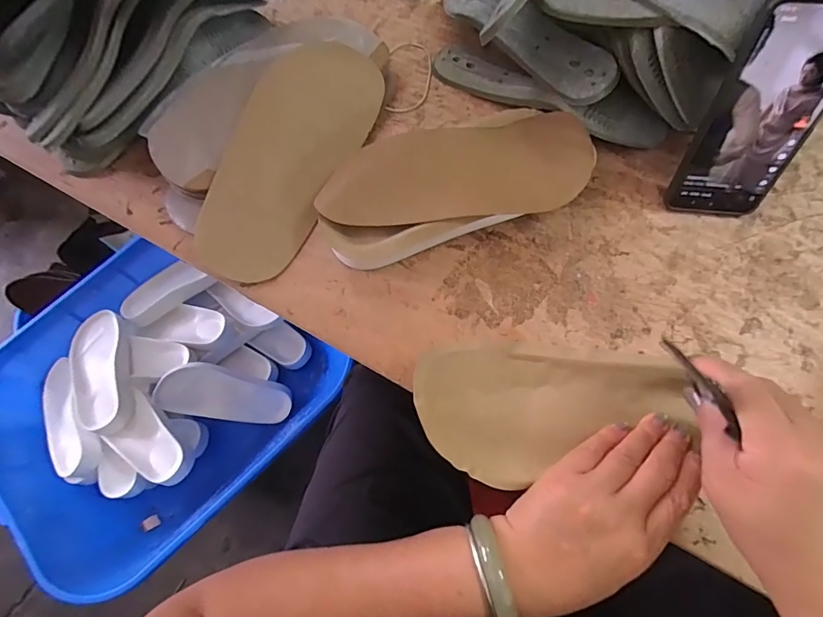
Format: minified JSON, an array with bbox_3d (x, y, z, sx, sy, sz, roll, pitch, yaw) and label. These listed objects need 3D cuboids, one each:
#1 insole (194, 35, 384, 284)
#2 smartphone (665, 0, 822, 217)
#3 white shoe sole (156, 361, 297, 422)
[{"bbox_3d":[-0.115,-0.142,0.406,0.107,0.015,0.243,24,78,-10],"label":"insole"},{"bbox_3d":[0.269,-0.143,0.336,0.083,0.164,0.008,5,48,7],"label":"smartphone"},{"bbox_3d":[-0.347,0.162,0.824,0.234,0.039,0.093,13,70,-16],"label":"white shoe sole"}]

